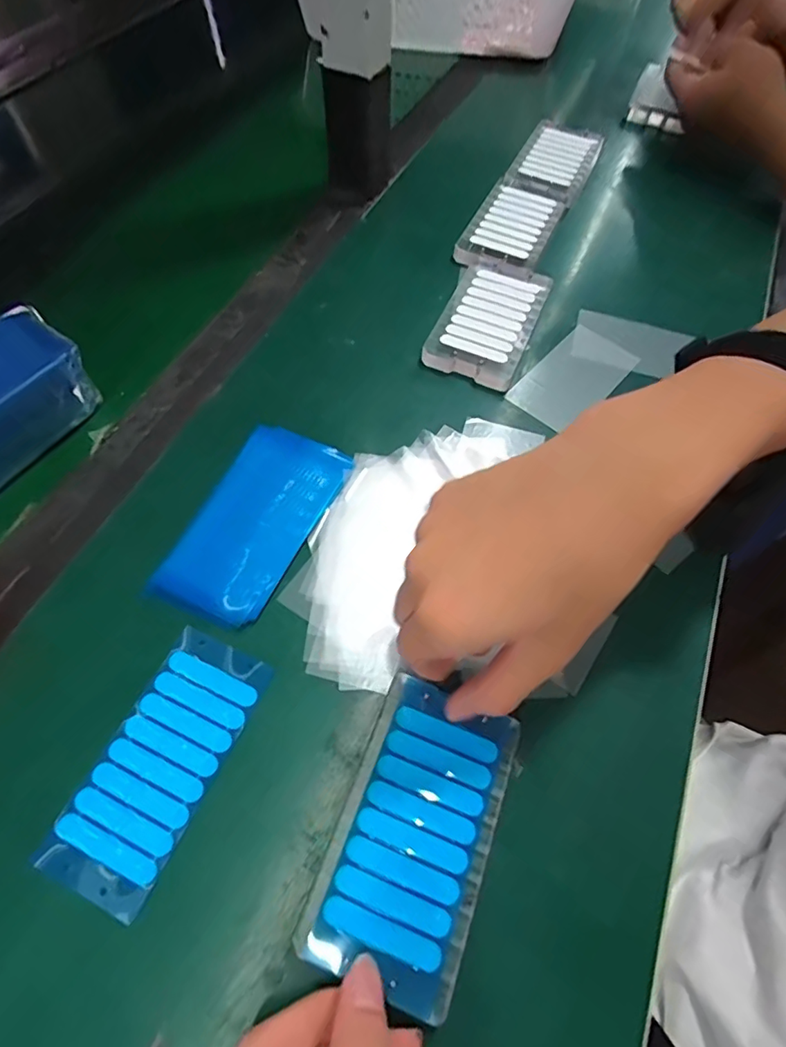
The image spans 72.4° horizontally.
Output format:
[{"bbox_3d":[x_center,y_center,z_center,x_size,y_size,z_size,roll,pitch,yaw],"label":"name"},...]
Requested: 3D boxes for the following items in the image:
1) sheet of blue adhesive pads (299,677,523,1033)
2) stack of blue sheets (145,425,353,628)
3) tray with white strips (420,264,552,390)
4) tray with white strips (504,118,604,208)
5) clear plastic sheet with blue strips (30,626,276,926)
[{"bbox_3d":[0.011,0.136,0.241,0.065,0.004,0.119,20,63,9],"label":"sheet of blue adhesive pads"},{"bbox_3d":[-0.080,-0.004,0.319,0.065,0.007,0.125,21,63,10],"label":"stack of blue sheets"},{"bbox_3d":[0.075,-0.158,0.415,0.070,0.013,0.122,21,63,10],"label":"tray with white strips"},{"bbox_3d":[0.161,-0.363,0.529,0.069,0.009,0.135,23,63,10],"label":"tray with white strips"},{"bbox_3d":[-0.110,0.113,0.258,0.052,0.006,0.116,23,63,11],"label":"clear plastic sheet with blue strips"}]

